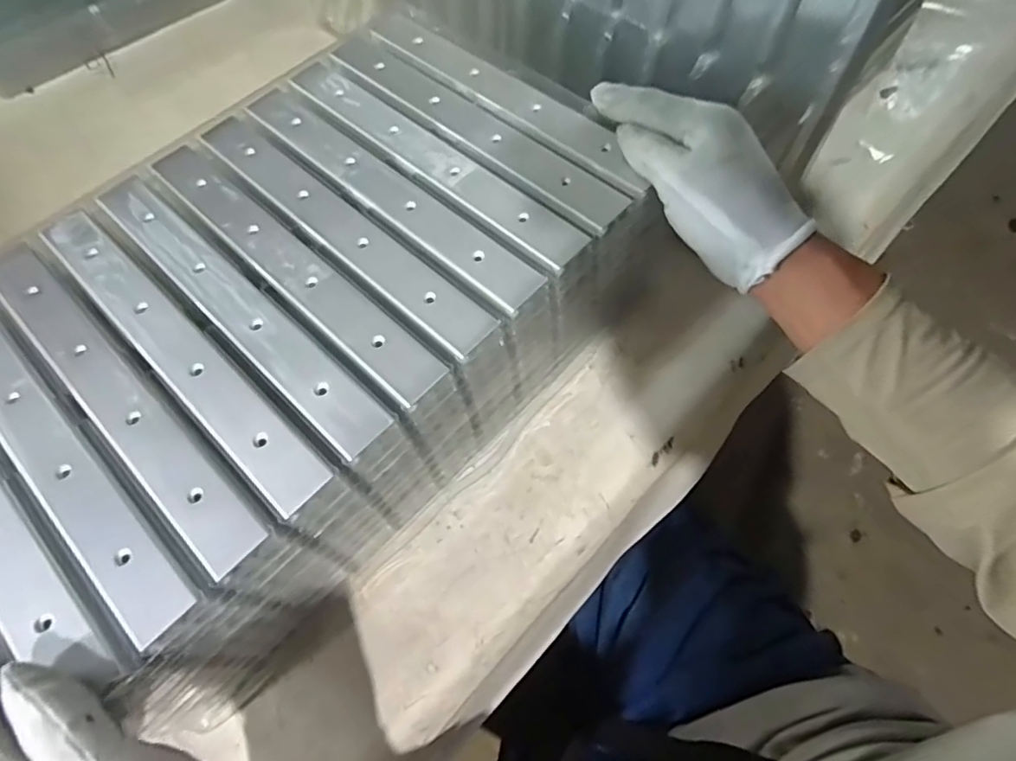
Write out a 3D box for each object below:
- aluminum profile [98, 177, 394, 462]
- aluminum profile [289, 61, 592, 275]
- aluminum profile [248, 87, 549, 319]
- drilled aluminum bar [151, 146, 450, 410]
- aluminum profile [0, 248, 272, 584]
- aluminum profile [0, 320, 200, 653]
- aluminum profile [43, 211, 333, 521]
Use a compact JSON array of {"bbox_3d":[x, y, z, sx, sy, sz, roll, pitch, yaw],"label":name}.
[{"bbox_3d":[-0.158,-0.045,0.319,0.244,0.013,0.032,39,72,20],"label":"aluminum profile"},{"bbox_3d":[-0.055,-0.147,0.366,0.248,0.012,0.032,39,72,19],"label":"aluminum profile"},{"bbox_3d":[-0.079,-0.122,0.355,0.246,0.012,0.035,39,72,19],"label":"aluminum profile"},{"bbox_3d":[-0.133,-0.071,0.332,0.249,0.012,0.031,39,66,21],"label":"drilled aluminum bar"},{"bbox_3d":[-0.209,0.006,0.295,0.240,0.015,0.033,40,73,20],"label":"aluminum profile"},{"bbox_3d":[-0.237,0.030,0.285,0.246,0.014,0.031,41,73,20],"label":"aluminum profile"},{"bbox_3d":[-0.184,-0.019,0.306,0.243,0.013,0.030,40,72,20],"label":"aluminum profile"}]

